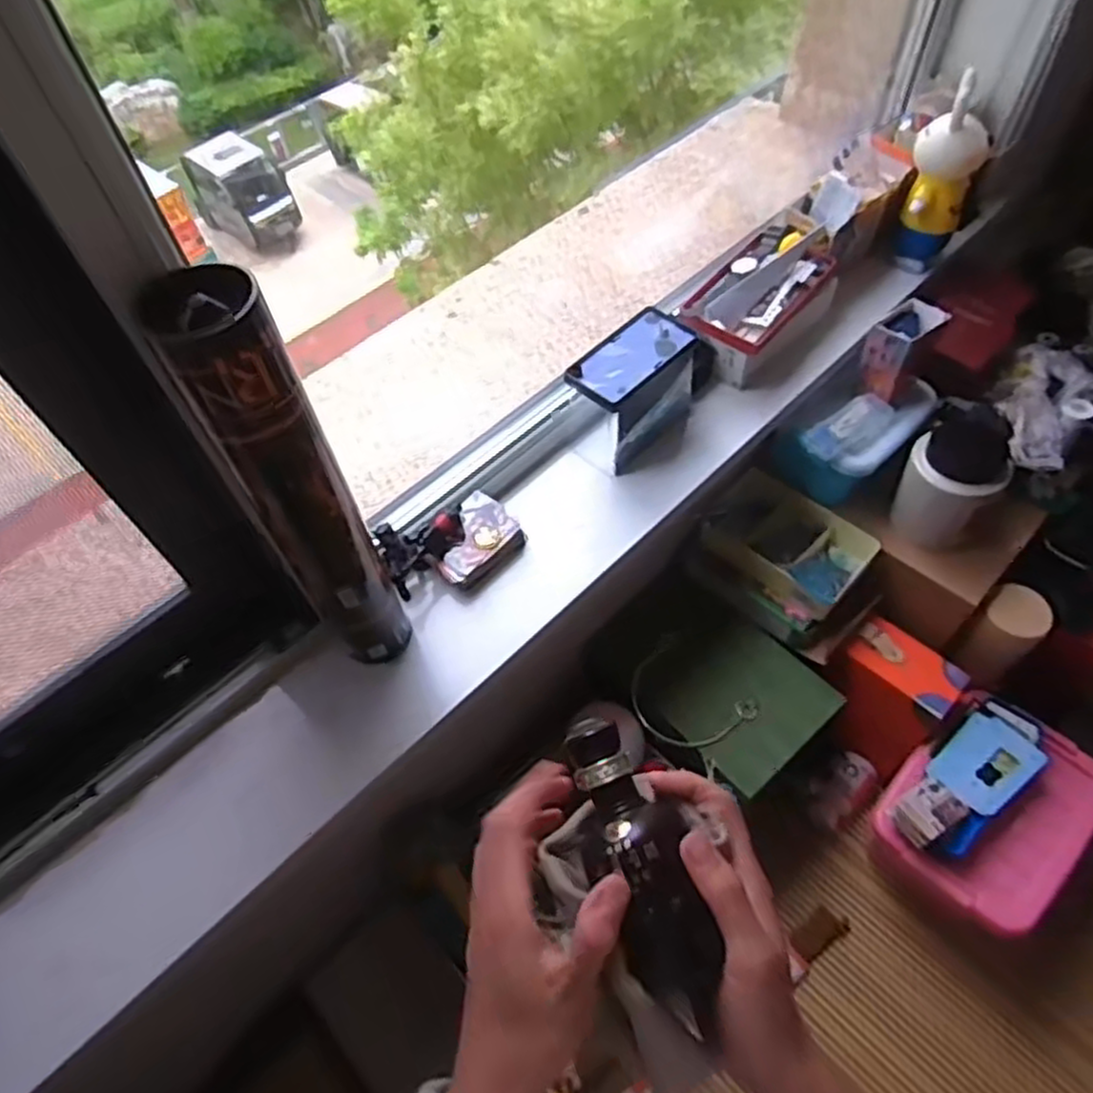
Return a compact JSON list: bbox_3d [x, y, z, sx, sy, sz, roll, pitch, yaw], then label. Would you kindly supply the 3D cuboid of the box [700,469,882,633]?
[{"bbox_3d":[0.309,0.005,0.975,0.192,0.061,0.140,38,67,25],"label":"box"}]

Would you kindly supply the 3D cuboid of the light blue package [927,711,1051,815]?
[{"bbox_3d":[0.532,0.261,0.903,0.117,0.018,0.089,-36,61,-18],"label":"light blue package"}]

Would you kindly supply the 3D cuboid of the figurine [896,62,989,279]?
[{"bbox_3d":[0.478,-0.444,0.910,0.078,0.198,0.068,22,61,18],"label":"figurine"}]

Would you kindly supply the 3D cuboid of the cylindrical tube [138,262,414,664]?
[{"bbox_3d":[-0.174,-0.018,0.567,0.066,0.406,0.052,-30,59,-15],"label":"cylindrical tube"}]

